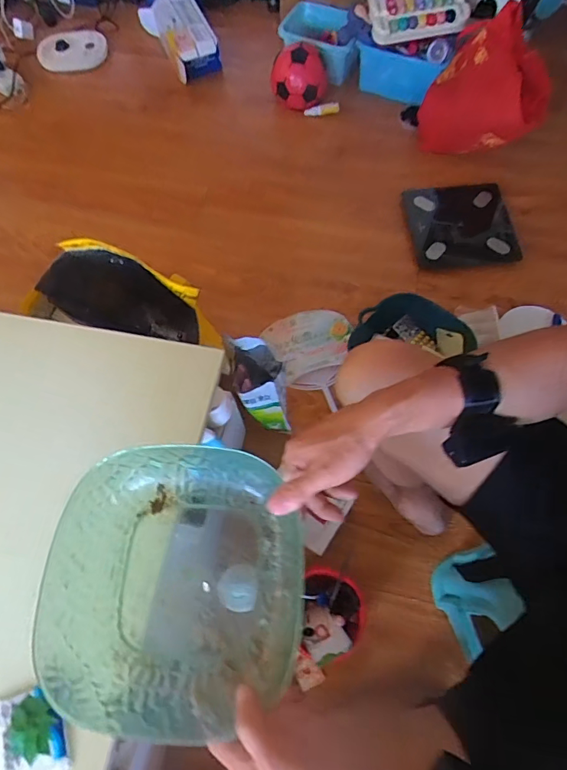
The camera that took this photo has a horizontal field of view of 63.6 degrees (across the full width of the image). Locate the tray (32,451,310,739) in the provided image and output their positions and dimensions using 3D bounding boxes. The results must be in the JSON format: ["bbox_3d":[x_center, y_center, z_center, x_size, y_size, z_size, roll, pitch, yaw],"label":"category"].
[{"bbox_3d":[-0.103,0.183,0.435,0.236,0.072,0.230,3,67,1],"label":"tray"}]

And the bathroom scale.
[{"bbox_3d":[0.455,-0.409,1.174,0.257,0.033,0.240,-3,67,-2],"label":"bathroom scale"}]

